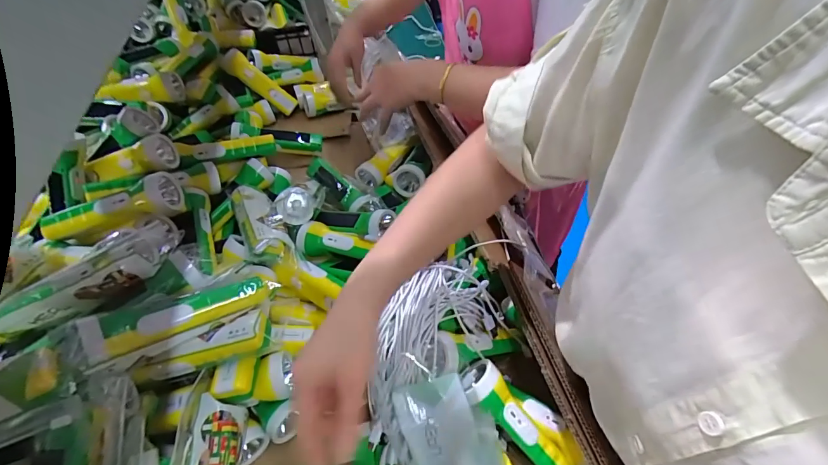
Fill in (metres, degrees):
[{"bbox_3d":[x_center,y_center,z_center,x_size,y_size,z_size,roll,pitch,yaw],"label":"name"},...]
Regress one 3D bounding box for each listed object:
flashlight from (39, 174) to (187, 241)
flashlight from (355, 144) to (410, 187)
[{"bbox_3d":[-0.388,-0.034,0.501,0.155,0.052,0.059,-10,53,-4],"label":"flashlight"},{"bbox_3d":[-0.057,-0.122,0.723,0.043,0.045,0.121,34,62,26],"label":"flashlight"}]

